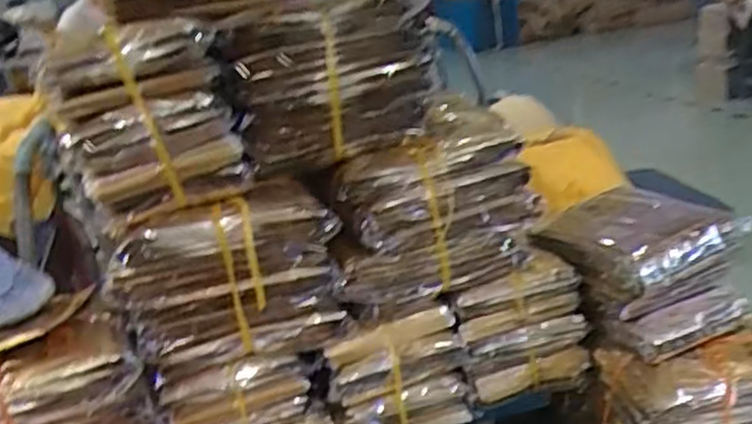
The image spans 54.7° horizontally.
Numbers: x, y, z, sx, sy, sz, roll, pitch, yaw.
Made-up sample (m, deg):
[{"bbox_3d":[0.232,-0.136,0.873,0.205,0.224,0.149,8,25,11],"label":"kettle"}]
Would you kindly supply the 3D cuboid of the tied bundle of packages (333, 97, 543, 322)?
[{"bbox_3d":[0.094,-0.026,1.461,0.401,0.288,0.375,-11,21,-8],"label":"tied bundle of packages"}]

